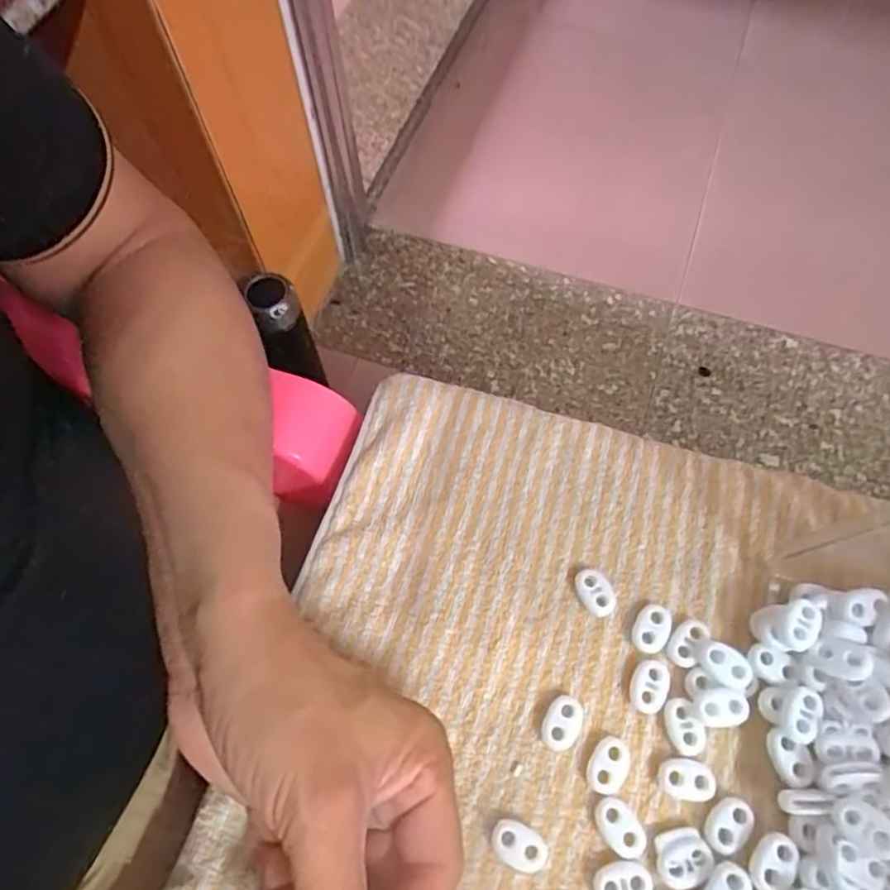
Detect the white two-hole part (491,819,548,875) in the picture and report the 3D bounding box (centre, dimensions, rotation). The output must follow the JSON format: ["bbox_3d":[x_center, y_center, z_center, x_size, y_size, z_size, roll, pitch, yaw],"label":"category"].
[{"bbox_3d":[0.030,0.162,0.257,0.023,0.007,0.015,25,67,13],"label":"white two-hole part"}]

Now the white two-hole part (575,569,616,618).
[{"bbox_3d":[0.071,0.069,0.300,0.015,0.006,0.022,-28,66,-11],"label":"white two-hole part"}]

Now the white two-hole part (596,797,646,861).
[{"bbox_3d":[0.071,0.155,0.259,0.014,0.005,0.023,-30,67,-12],"label":"white two-hole part"}]

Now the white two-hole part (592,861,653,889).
[{"bbox_3d":[0.069,0.172,0.250,0.022,0.004,0.015,-6,64,-1],"label":"white two-hole part"}]

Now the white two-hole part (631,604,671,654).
[{"bbox_3d":[0.094,0.084,0.291,0.016,0.006,0.022,26,68,14],"label":"white two-hole part"}]

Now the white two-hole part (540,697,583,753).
[{"bbox_3d":[0.051,0.121,0.276,0.015,0.007,0.022,27,68,14],"label":"white two-hole part"}]

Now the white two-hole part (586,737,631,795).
[{"bbox_3d":[0.069,0.135,0.269,0.016,0.005,0.022,36,70,17],"label":"white two-hole part"}]

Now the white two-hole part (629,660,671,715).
[{"bbox_3d":[0.090,0.106,0.281,0.015,0.004,0.022,24,67,13],"label":"white two-hole part"}]

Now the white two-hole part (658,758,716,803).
[{"bbox_3d":[0.100,0.139,0.266,0.023,0.005,0.015,9,65,6],"label":"white two-hole part"}]

